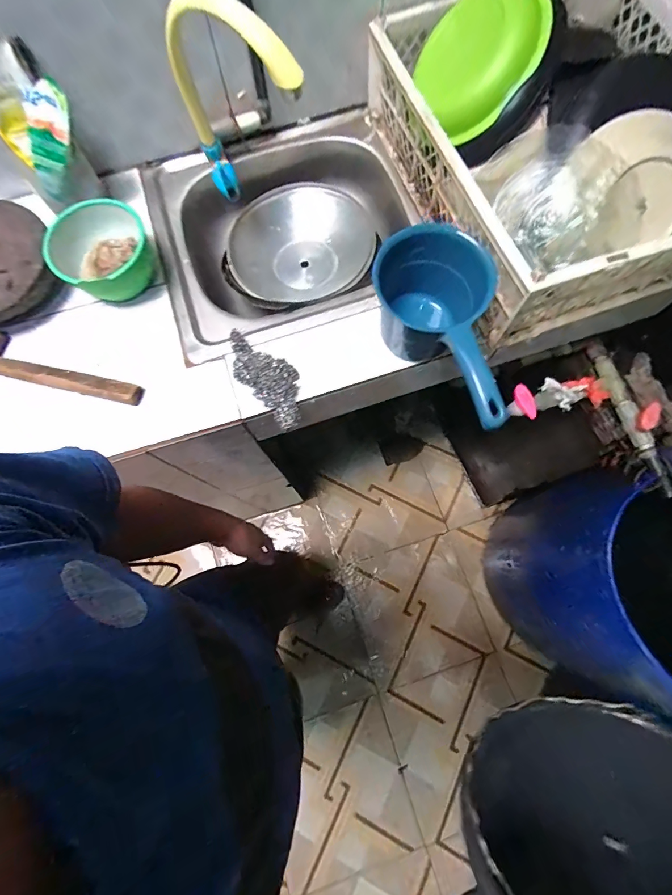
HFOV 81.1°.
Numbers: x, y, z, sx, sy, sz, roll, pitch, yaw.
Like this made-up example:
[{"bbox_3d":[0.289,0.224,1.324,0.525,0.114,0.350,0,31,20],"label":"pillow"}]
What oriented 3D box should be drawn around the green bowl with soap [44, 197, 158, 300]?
[{"bbox_3d":[-0.331,-0.272,0.571,0.131,0.092,0.122,0,75,1],"label":"green bowl with soap"}]

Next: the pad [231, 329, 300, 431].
[{"bbox_3d":[-0.095,-0.100,0.547,0.066,0.023,0.147,-42,78,-9],"label":"pad"}]

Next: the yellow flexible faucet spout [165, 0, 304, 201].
[{"bbox_3d":[-0.161,-0.438,0.528,0.086,0.156,0.349,-41,33,-9],"label":"yellow flexible faucet spout"}]

